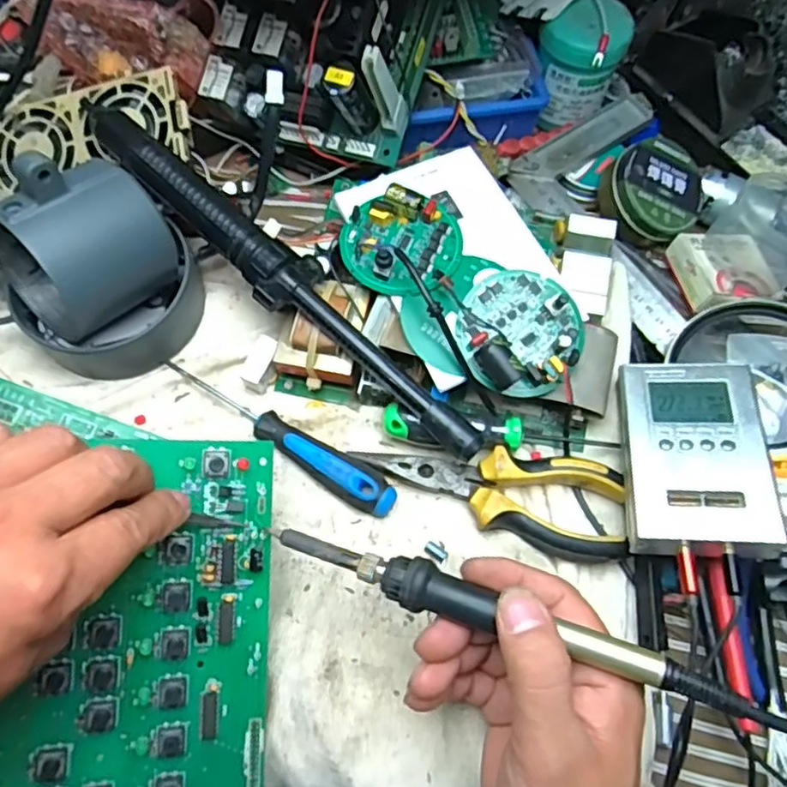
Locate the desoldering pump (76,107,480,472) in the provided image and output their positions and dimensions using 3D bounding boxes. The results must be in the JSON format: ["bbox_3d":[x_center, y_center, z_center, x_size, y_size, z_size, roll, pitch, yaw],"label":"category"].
[{"bbox_3d":[-0.067,-0.071,0.366,0.299,0.031,0.035,38,71,13],"label":"desoldering pump"}]

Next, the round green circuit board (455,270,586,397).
[{"bbox_3d":[0.071,-0.035,0.361,0.068,0.019,0.068,1,67,-2],"label":"round green circuit board"}]

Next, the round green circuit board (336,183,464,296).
[{"bbox_3d":[0.004,-0.088,0.376,0.069,0.021,0.061,8,67,1],"label":"round green circuit board"}]

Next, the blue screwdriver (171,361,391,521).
[{"bbox_3d":[-0.067,0.024,0.379,0.156,0.018,0.021,31,69,11],"label":"blue screwdriver"}]

